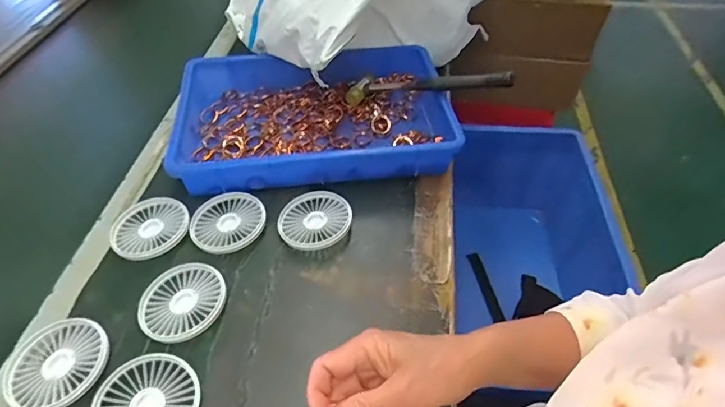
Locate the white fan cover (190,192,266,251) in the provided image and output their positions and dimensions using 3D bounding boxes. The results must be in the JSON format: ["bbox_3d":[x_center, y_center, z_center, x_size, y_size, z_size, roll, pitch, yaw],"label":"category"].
[{"bbox_3d":[-0.162,0.022,0.536,0.086,0.012,0.086,-22,52,-18],"label":"white fan cover"}]

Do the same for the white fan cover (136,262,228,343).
[{"bbox_3d":[-0.189,0.099,0.464,0.086,0.007,0.088,-28,54,-22],"label":"white fan cover"}]

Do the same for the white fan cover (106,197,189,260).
[{"bbox_3d":[-0.253,0.027,0.526,0.090,0.012,0.085,32,56,26],"label":"white fan cover"}]

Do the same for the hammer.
[{"bbox_3d":[0.093,-0.170,0.632,0.238,0.031,0.076,5,45,33],"label":"hammer"}]

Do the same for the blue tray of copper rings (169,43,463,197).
[{"bbox_3d":[-0.070,-0.135,0.643,0.357,0.066,0.267,-6,48,-5],"label":"blue tray of copper rings"}]

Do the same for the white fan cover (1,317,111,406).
[{"bbox_3d":[-0.292,0.148,0.419,0.094,0.009,0.086,23,52,20],"label":"white fan cover"}]

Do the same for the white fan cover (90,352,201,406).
[{"bbox_3d":[-0.194,0.181,0.400,0.086,0.014,0.086,30,55,25],"label":"white fan cover"}]

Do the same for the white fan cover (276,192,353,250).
[{"bbox_3d":[-0.059,0.019,0.539,0.086,0.020,0.090,-15,50,-13],"label":"white fan cover"}]

